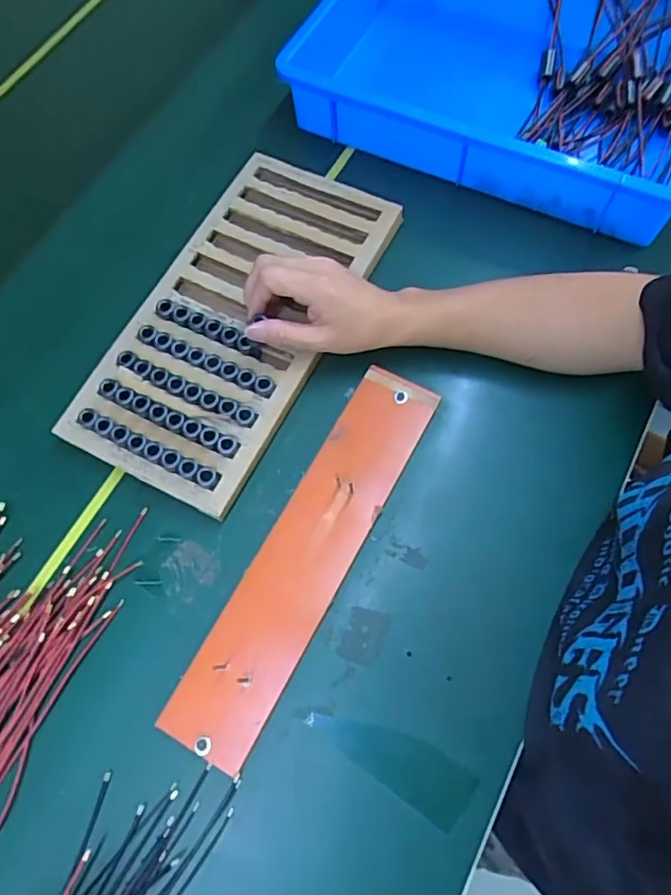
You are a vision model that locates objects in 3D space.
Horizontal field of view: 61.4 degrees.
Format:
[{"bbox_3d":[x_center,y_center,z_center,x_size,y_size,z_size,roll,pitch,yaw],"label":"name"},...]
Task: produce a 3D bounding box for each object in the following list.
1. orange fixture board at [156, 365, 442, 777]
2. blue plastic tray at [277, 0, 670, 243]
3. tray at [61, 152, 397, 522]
[{"bbox_3d":[-0.022,0.080,0.468,0.076,0.015,0.339,27,72,10],"label":"orange fixture board"},{"bbox_3d":[0.183,-0.387,0.600,0.412,0.110,0.277,24,72,10],"label":"blue plastic tray"},{"bbox_3d":[-0.090,-0.126,0.532,0.183,0.020,0.352,22,71,8],"label":"tray"}]

